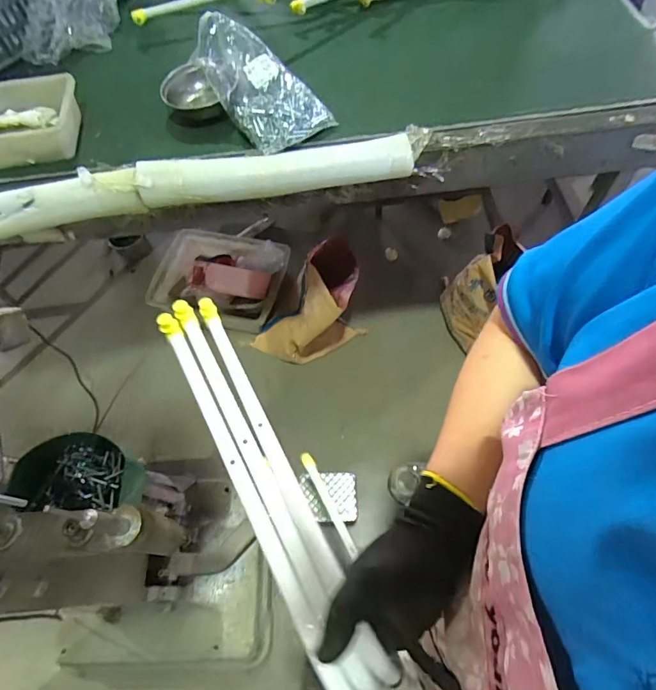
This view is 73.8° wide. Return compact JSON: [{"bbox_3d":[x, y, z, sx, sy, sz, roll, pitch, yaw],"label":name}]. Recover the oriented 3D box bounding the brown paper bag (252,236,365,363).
[{"bbox_3d":[-0.061,-0.106,1.410,0.392,0.345,0.282,-26,63,-10],"label":"brown paper bag"}]

